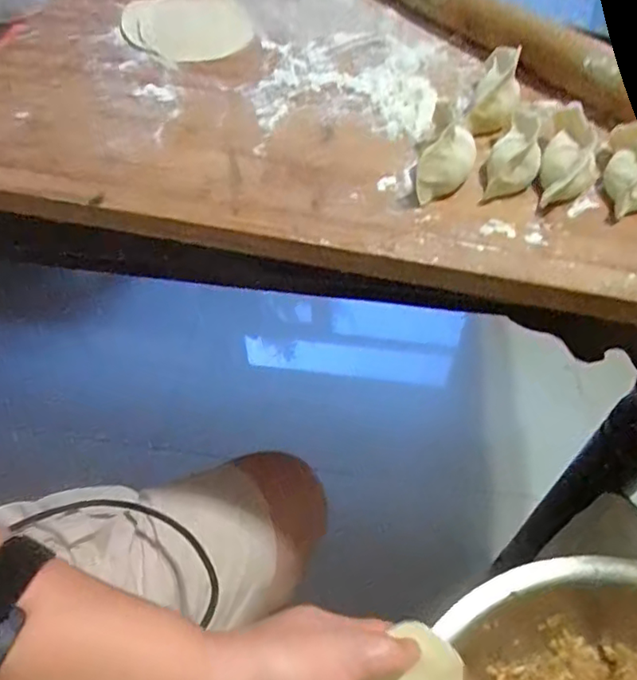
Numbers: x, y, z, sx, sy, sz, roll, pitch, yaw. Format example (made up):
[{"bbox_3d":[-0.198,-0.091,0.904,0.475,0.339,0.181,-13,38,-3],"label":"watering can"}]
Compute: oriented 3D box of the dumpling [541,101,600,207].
[{"bbox_3d":[0.140,-0.103,0.322,0.028,0.026,0.062,12,67,9],"label":"dumpling"}]

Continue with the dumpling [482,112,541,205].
[{"bbox_3d":[0.109,-0.102,0.322,0.026,0.030,0.043,12,54,9],"label":"dumpling"}]

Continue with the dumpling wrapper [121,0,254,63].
[{"bbox_3d":[-0.101,-0.243,0.452,0.093,0.008,0.099,-9,58,-12],"label":"dumpling wrapper"}]

